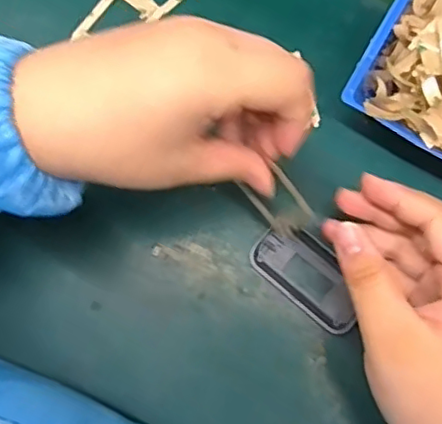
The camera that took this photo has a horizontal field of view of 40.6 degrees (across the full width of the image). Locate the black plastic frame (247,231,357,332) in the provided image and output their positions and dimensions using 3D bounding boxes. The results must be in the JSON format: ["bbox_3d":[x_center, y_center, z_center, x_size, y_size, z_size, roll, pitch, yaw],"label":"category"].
[{"bbox_3d":[0.055,0.040,0.371,0.074,0.011,0.039,42,82,8],"label":"black plastic frame"}]

